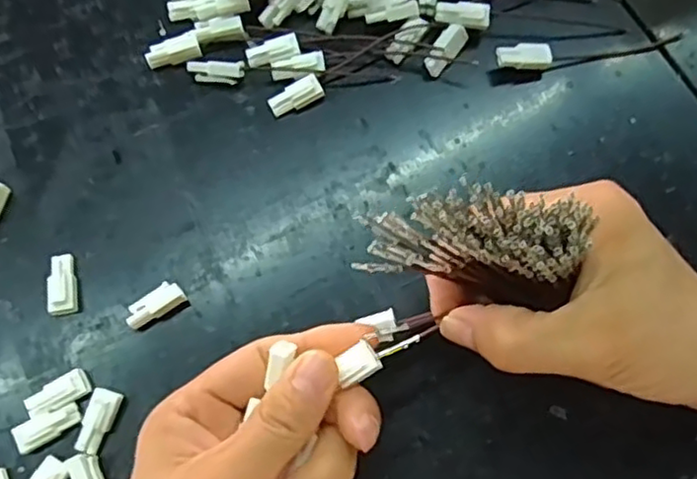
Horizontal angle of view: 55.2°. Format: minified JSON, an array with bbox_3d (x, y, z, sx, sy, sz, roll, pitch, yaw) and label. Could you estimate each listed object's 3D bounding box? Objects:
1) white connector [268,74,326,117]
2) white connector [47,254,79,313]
[{"bbox_3d":[-0.024,-0.067,0.309,0.025,0.008,0.011,-27,75,-9],"label":"white connector"},{"bbox_3d":[-0.121,0.019,0.284,0.010,0.007,0.026,-8,73,-4],"label":"white connector"}]

